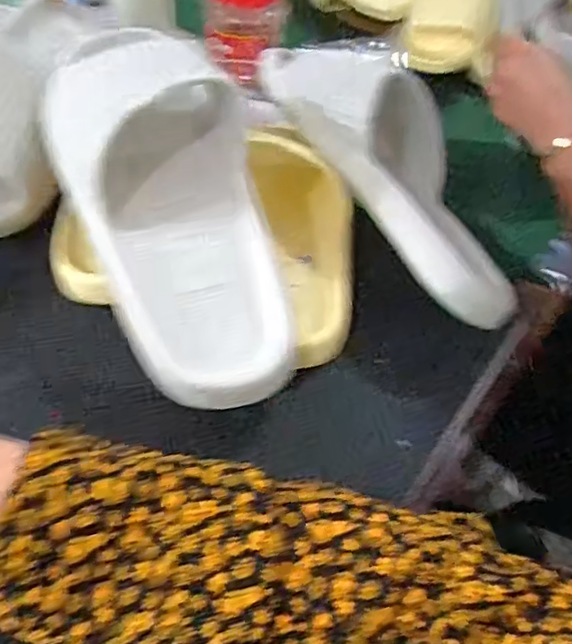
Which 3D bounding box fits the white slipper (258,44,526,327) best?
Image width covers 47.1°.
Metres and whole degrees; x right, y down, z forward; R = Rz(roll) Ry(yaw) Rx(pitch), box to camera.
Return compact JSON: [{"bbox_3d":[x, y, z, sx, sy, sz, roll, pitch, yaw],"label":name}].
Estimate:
[{"bbox_3d":[0.079,-0.114,0.461,0.097,0.097,0.250,-18,50,-23],"label":"white slipper"}]

